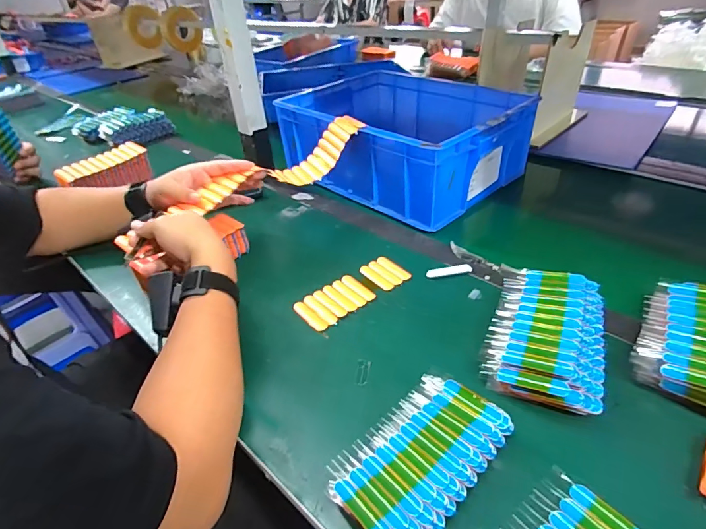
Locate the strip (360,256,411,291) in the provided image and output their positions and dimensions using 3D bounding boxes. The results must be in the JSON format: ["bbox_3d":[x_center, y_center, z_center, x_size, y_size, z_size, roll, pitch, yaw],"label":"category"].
[{"bbox_3d":[0.043,0.011,0.572,0.047,0.004,0.064,-27,43,-28],"label":"strip"}]

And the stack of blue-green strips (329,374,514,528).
[{"bbox_3d":[0.059,0.165,0.360,0.152,0.029,0.091,-33,46,-32],"label":"stack of blue-green strips"}]

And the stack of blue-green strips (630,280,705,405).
[{"bbox_3d":[0.353,0.076,0.416,0.115,0.039,0.169,20,43,28],"label":"stack of blue-green strips"}]

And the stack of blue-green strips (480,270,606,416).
[{"bbox_3d":[0.202,0.070,0.439,0.106,0.041,0.161,14,41,21],"label":"stack of blue-green strips"}]

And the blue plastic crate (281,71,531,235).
[{"bbox_3d":[0.091,-0.240,0.791,0.394,0.134,0.319,29,48,35],"label":"blue plastic crate"}]

